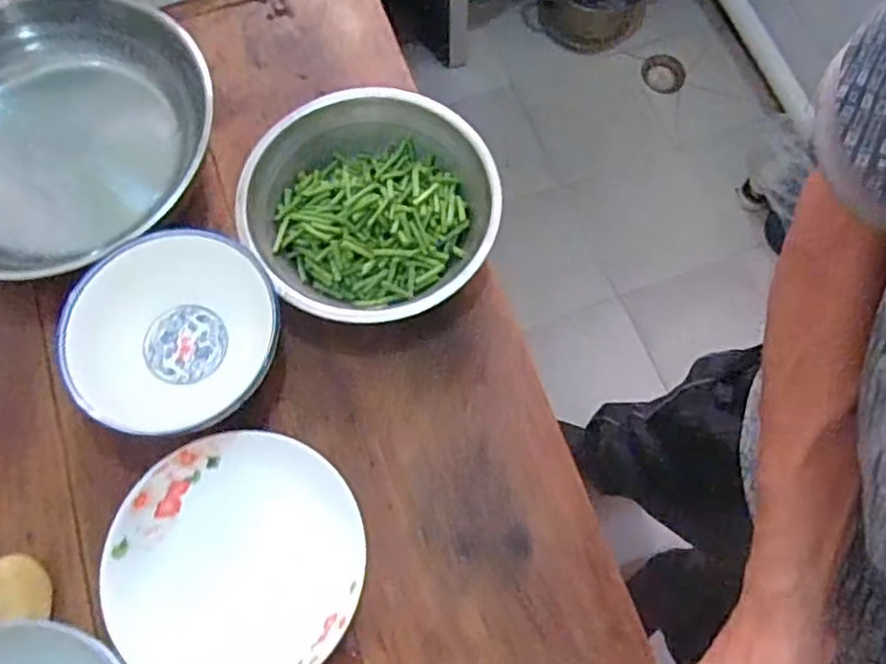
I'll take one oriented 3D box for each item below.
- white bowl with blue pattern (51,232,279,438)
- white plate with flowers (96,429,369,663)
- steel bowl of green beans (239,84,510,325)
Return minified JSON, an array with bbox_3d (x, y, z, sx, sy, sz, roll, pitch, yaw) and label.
[{"bbox_3d":[-0.225,0.007,0.590,0.176,0.063,0.171,-9,71,-3],"label":"white bowl with blue pattern"},{"bbox_3d":[-0.163,0.182,0.555,0.194,0.035,0.194,14,72,4],"label":"white plate with flowers"},{"bbox_3d":[-0.063,-0.111,0.648,0.220,0.066,0.218,0,71,0],"label":"steel bowl of green beans"}]

